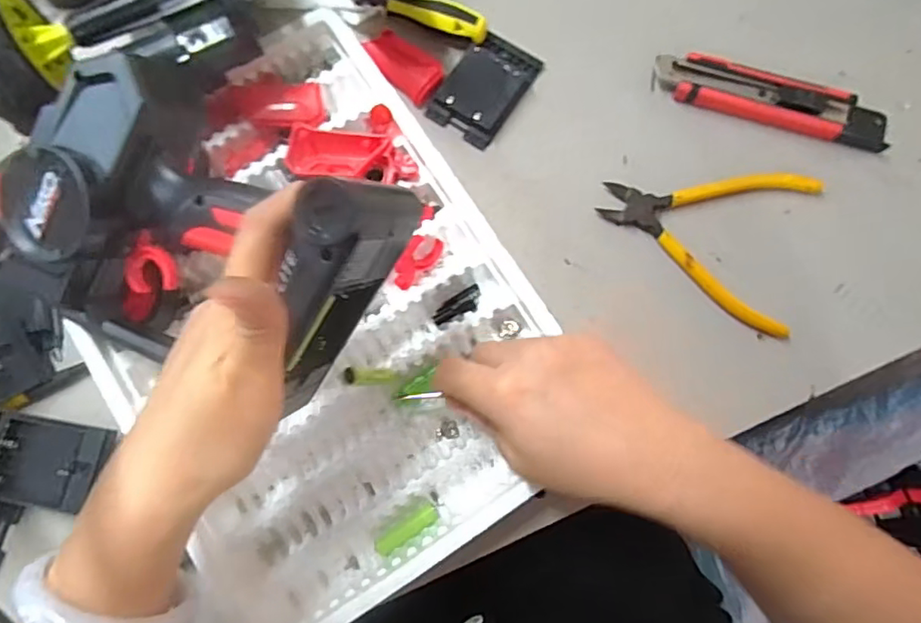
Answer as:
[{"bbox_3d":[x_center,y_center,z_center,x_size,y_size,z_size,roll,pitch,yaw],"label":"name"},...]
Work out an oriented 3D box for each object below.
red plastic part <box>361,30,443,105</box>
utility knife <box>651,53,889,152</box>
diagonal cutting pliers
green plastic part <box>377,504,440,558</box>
[{"bbox_3d":[-0.042,-0.181,0.429,0.063,0.009,0.033,40,82,6],"label":"red plastic part"},{"bbox_3d":[0.226,-0.151,0.418,0.170,0.017,0.035,16,81,3],"label":"utility knife"},{"bbox_3d":[0.171,-0.060,0.405,0.142,0.014,0.112,21,81,3],"label":"diagonal cutting pliers"},{"bbox_3d":[-0.033,0.137,0.364,0.043,0.004,0.011,-33,82,-5],"label":"green plastic part"}]

